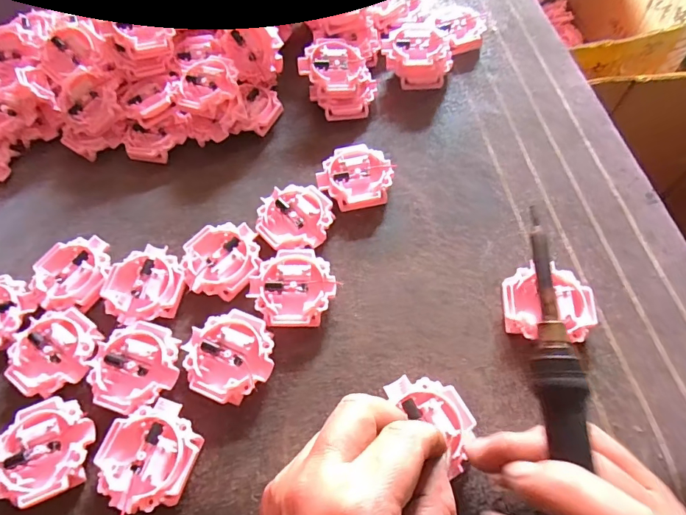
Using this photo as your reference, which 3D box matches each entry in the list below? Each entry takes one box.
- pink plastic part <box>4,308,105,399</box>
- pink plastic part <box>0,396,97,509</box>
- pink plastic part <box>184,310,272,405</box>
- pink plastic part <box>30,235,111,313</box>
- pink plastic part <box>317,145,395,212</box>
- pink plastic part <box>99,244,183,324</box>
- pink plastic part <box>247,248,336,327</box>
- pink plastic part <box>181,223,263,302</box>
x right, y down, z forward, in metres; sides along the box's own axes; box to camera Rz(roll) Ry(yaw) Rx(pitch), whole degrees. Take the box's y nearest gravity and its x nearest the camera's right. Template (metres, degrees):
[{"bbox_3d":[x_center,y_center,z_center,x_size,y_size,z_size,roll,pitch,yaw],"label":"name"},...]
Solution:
[{"bbox_3d":[-0.181,0.061,0.272,0.051,0.016,0.051,-2,62,3],"label":"pink plastic part"},{"bbox_3d":[-0.168,0.110,0.244,0.049,0.016,0.052,-2,62,3],"label":"pink plastic part"},{"bbox_3d":[-0.069,0.060,0.263,0.053,0.015,0.051,-2,62,3],"label":"pink plastic part"},{"bbox_3d":[-0.187,0.012,0.299,0.051,0.014,0.053,-2,62,3],"label":"pink plastic part"},{"bbox_3d":[0.010,-0.059,0.322,0.055,0.016,0.052,-11,62,-2],"label":"pink plastic part"},{"bbox_3d":[-0.133,0.020,0.289,0.051,0.013,0.052,-2,62,3],"label":"pink plastic part"},{"bbox_3d":[-0.033,0.021,0.281,0.054,0.015,0.052,-2,62,3],"label":"pink plastic part"},{"bbox_3d":[-0.082,0.003,0.295,0.050,0.017,0.052,-13,62,-3],"label":"pink plastic part"}]

